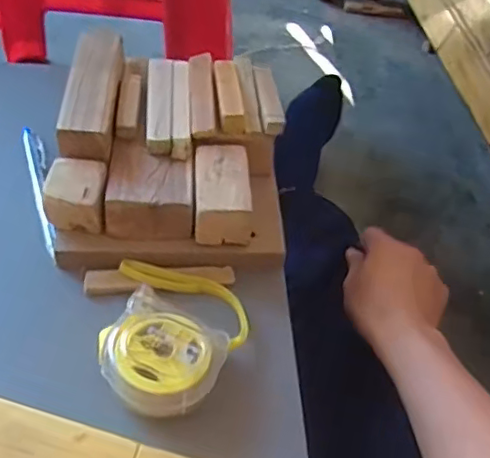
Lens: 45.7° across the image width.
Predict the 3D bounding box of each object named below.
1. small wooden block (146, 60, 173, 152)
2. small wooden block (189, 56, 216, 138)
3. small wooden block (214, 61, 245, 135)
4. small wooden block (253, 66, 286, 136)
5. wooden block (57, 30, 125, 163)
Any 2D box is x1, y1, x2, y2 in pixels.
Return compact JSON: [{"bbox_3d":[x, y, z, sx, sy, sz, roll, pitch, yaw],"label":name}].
[{"bbox_3d":[-0.063,-0.095,0.437,0.018,0.011,0.102,-5,47,-1],"label":"small wooden block"},{"bbox_3d":[-0.032,-0.103,0.439,0.018,0.009,0.092,-5,47,-1],"label":"small wooden block"},{"bbox_3d":[-0.011,-0.101,0.438,0.017,0.013,0.076,-6,47,-2],"label":"small wooden block"},{"bbox_3d":[0.019,-0.100,0.448,0.017,0.012,0.073,-6,47,-2],"label":"small wooden block"},{"bbox_3d":[-0.109,-0.101,0.426,0.032,0.032,0.122,-2,47,1],"label":"wooden block"}]

